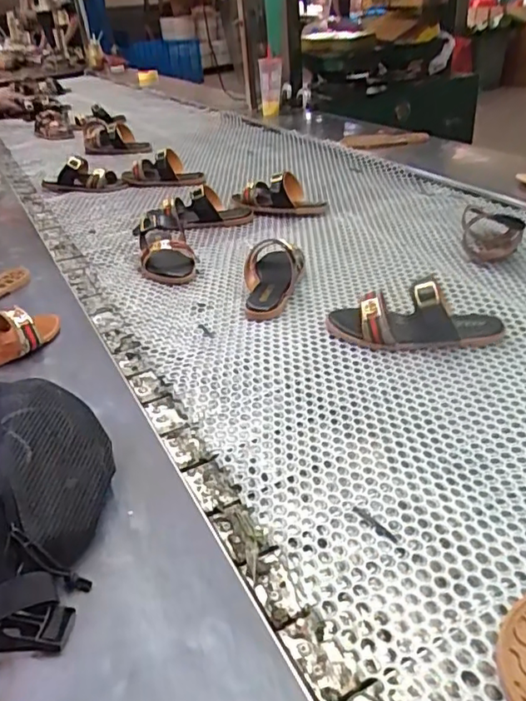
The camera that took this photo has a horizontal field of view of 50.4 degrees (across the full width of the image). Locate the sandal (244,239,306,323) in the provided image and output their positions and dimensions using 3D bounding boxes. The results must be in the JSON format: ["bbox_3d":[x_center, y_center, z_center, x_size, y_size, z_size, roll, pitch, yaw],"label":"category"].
[{"bbox_3d":[0.018,-0.130,0.886,0.091,0.069,0.224,-2,33,4],"label":"sandal"}]

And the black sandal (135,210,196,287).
[{"bbox_3d":[-0.184,-0.206,1.025,0.091,0.080,0.260,-10,33,-9],"label":"black sandal"}]

